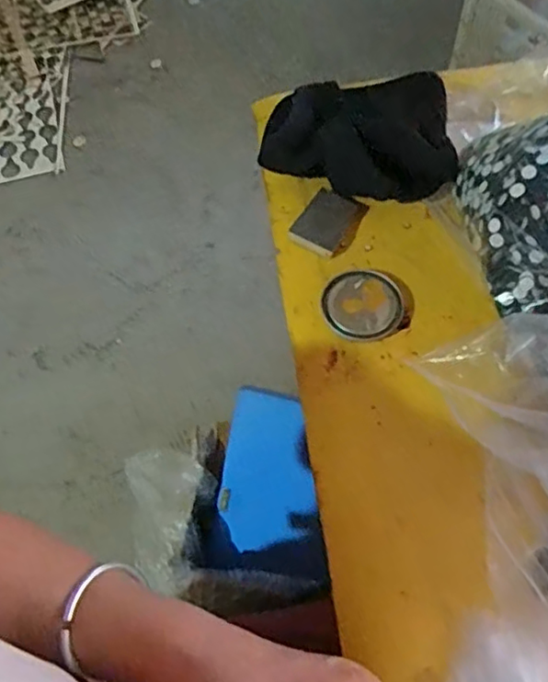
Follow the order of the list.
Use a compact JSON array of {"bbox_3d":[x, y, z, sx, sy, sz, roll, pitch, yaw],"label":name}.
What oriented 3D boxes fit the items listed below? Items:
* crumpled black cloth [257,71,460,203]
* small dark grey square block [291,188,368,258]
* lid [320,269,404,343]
[{"bbox_3d":[0.078,-0.194,0.583,0.173,0.049,0.114,1,62,4],"label":"crumpled black cloth"},{"bbox_3d":[0.052,-0.107,0.561,0.053,0.017,0.065,29,67,18],"label":"small dark grey square block"},{"bbox_3d":[0.076,-0.030,0.519,0.068,0.015,0.066,-2,62,3],"label":"lid"}]

